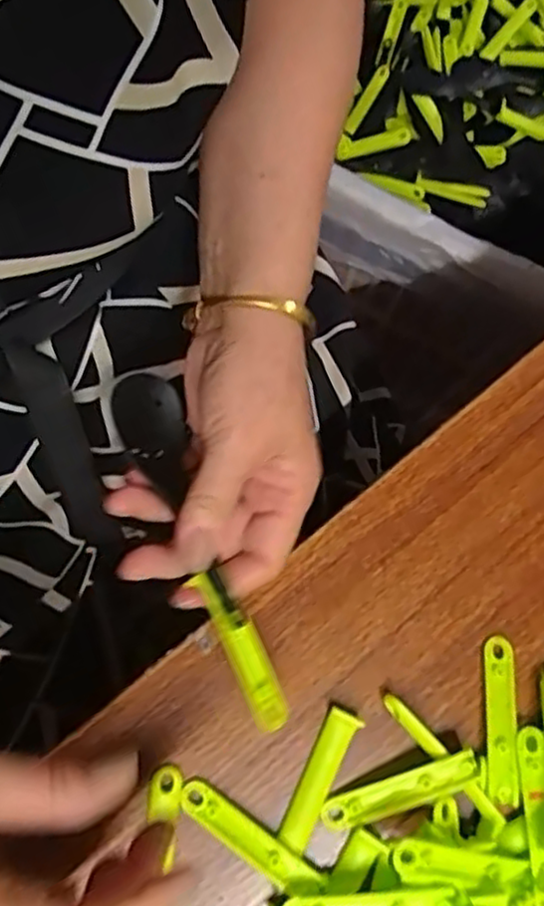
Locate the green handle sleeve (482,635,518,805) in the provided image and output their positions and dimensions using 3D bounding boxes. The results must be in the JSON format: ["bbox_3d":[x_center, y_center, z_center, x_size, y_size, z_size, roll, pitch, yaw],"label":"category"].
[{"bbox_3d":[0.111,0.129,0.350,0.014,0.004,0.075,5,76,-3],"label":"green handle sleeve"}]

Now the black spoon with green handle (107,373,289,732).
[{"bbox_3d":[-0.033,0.043,0.341,0.032,0.019,0.175,-23,76,-9],"label":"black spoon with green handle"}]

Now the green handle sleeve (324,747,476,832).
[{"bbox_3d":[0.060,0.158,0.334,0.073,0.012,0.016,-18,78,-8],"label":"green handle sleeve"}]

